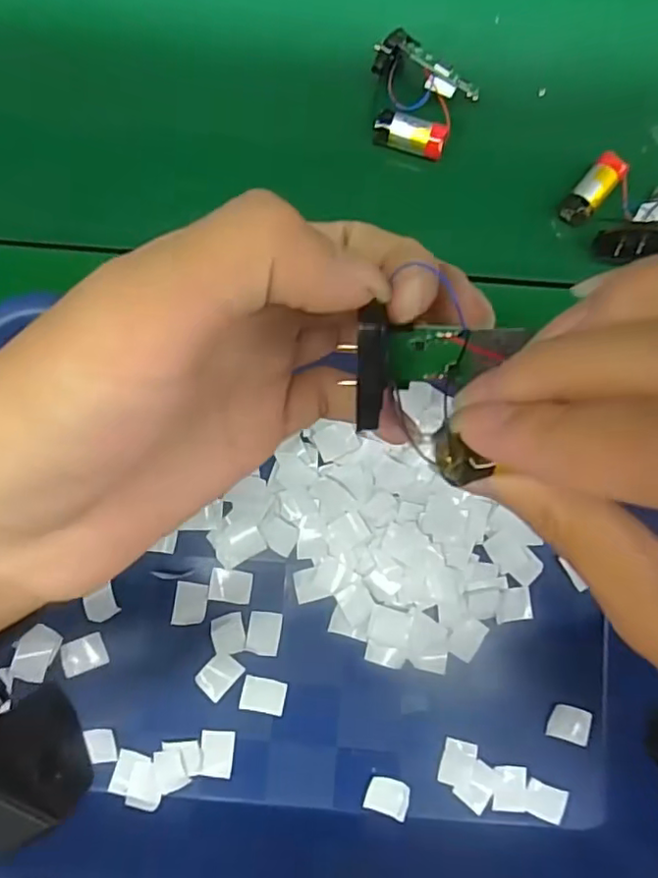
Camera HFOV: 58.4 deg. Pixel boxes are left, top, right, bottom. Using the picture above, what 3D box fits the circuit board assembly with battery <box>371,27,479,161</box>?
[{"bbox_3d":[0.042,-0.169,0.294,0.050,0.022,0.042,30,87,2],"label":"circuit board assembly with battery"}]

